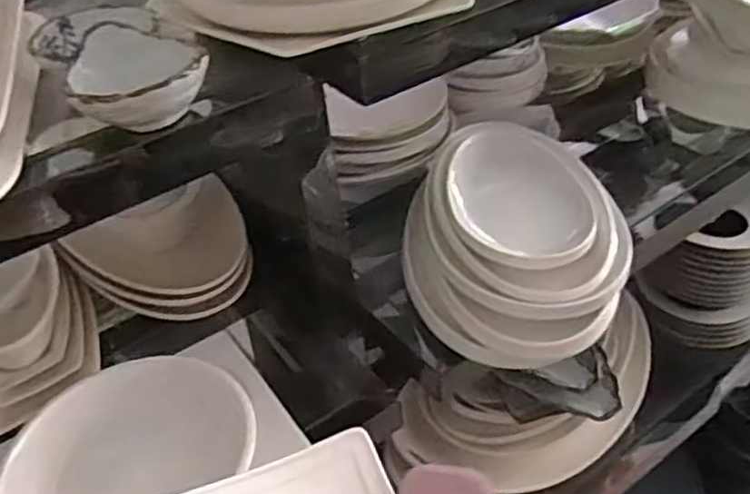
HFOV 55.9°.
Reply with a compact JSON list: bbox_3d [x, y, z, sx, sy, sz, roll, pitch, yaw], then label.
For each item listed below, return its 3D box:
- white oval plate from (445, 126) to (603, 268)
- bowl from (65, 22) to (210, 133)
[{"bbox_3d":[0.177,-0.074,0.883,0.167,0.034,0.256,-5,39,1],"label":"white oval plate"},{"bbox_3d":[-0.186,-0.128,0.553,0.113,0.050,0.125,-5,39,1],"label":"bowl"}]

